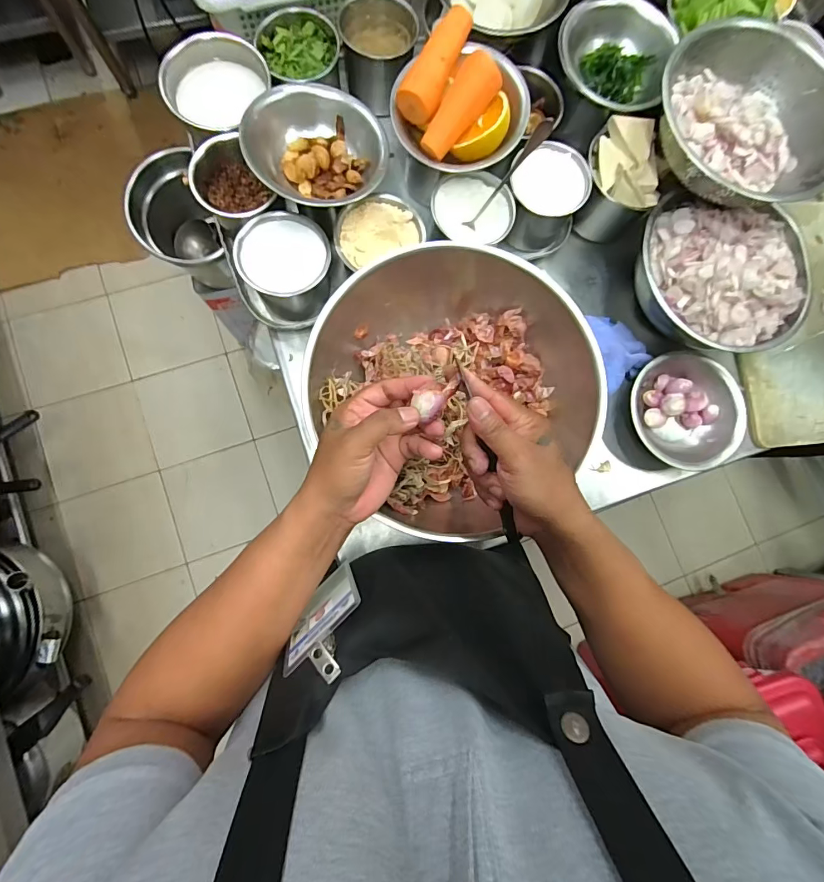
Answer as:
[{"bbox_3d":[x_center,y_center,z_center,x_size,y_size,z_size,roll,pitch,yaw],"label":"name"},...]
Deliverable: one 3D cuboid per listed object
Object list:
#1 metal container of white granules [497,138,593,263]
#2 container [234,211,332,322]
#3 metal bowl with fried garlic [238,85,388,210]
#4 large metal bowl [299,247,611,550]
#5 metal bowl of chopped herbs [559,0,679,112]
[{"bbox_3d":[0.162,-0.299,0.540,0.098,0.094,0.095,1,83,-5],"label":"metal container of white granules"},{"bbox_3d":[-0.145,-0.200,0.499,0.103,0.083,0.090,4,82,-5],"label":"container"},{"bbox_3d":[-0.104,-0.315,0.455,0.149,0.056,0.112,-27,122,-10],"label":"metal bowl with fried garlic"},{"bbox_3d":[0.041,-0.064,0.504,0.278,0.149,0.288,1,83,-5],"label":"large metal bowl"},{"bbox_3d":[0.247,-0.469,0.514,0.137,0.053,0.113,29,81,-1],"label":"metal bowl of chopped herbs"}]

